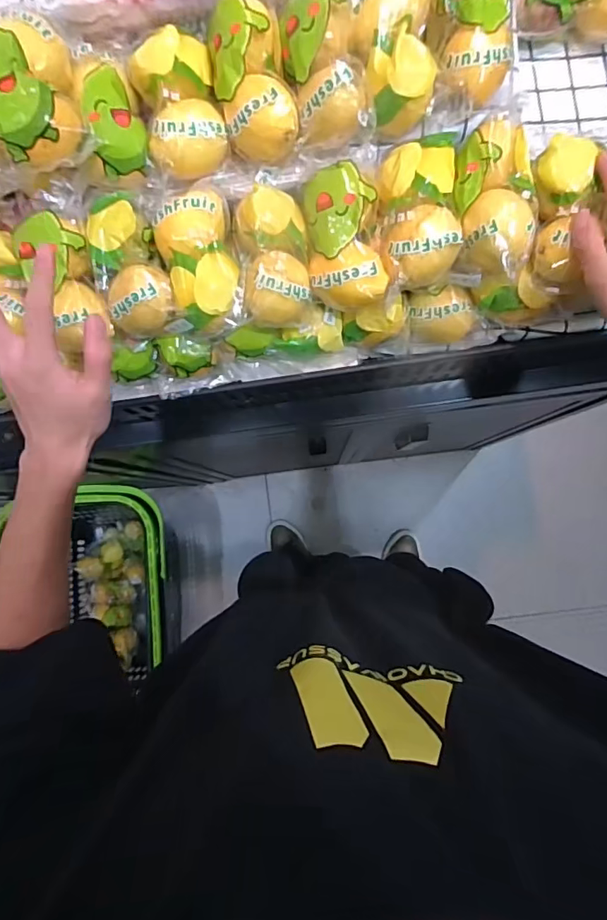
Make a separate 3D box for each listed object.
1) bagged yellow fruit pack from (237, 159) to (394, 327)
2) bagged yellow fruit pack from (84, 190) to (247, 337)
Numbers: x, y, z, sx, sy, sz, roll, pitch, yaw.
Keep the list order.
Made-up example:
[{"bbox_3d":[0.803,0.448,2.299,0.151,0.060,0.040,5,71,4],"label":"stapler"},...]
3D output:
[{"bbox_3d":[0.006,-0.205,0.471,0.135,0.059,0.131,-9,85,1],"label":"bagged yellow fruit pack"},{"bbox_3d":[-0.127,-0.187,0.469,0.128,0.048,0.128,-5,85,1],"label":"bagged yellow fruit pack"}]

